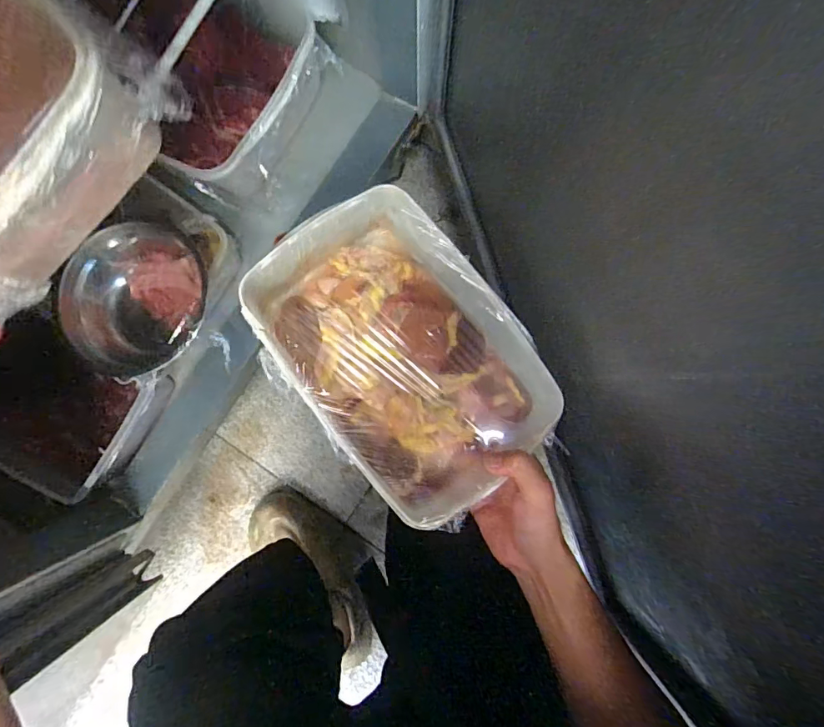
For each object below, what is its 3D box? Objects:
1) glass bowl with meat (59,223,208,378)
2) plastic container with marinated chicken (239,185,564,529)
[{"bbox_3d":[-0.300,-0.070,0.520,0.157,0.075,0.143,0,90,0],"label":"glass bowl with meat"},{"bbox_3d":[-0.007,-0.009,0.429,0.181,0.084,0.263,-41,90,0],"label":"plastic container with marinated chicken"}]

